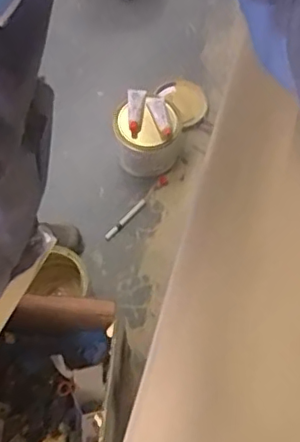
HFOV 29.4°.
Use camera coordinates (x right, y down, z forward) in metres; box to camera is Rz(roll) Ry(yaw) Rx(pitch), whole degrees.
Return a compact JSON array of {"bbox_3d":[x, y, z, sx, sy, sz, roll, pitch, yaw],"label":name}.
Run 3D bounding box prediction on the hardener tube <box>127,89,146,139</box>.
[{"bbox_3d":[-0.032,-0.271,1.430,0.044,0.029,0.128,-2,67,-1],"label":"hardener tube"}]

